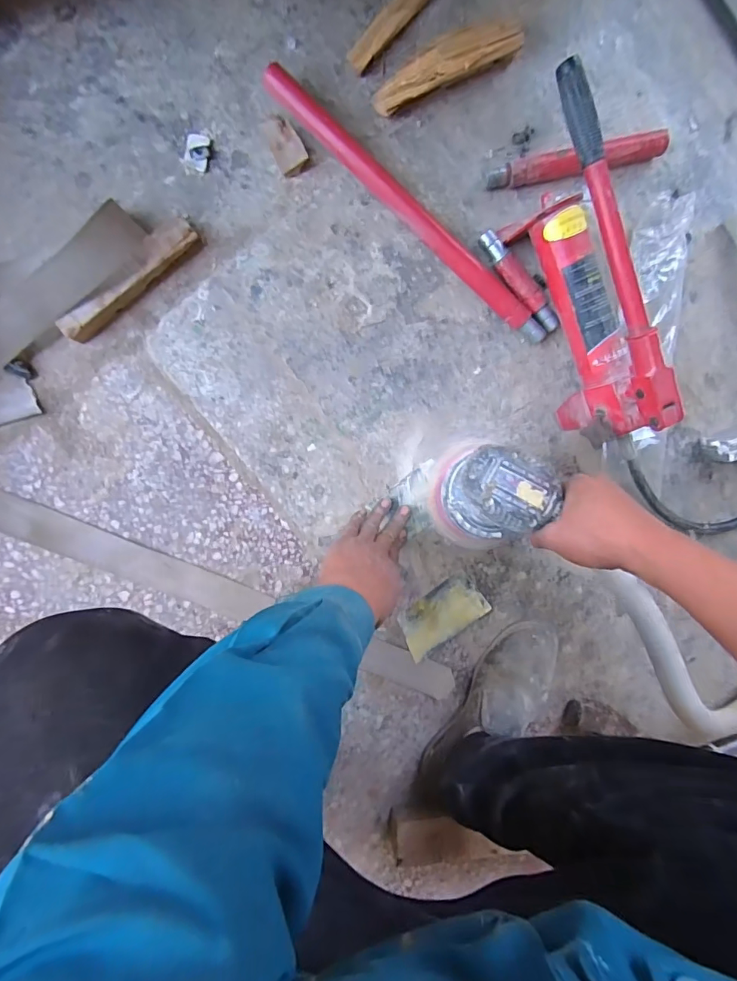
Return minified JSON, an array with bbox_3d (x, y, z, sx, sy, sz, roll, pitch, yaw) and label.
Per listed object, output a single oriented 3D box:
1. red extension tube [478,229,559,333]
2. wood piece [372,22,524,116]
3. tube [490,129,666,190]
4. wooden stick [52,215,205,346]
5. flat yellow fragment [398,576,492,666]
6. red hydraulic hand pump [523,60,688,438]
[{"bbox_3d":[0.194,-0.268,0.586,0.028,0.024,0.148,-39,98,-2],"label":"red extension tube"},{"bbox_3d":[0.095,-0.506,0.540,0.189,0.045,0.039,-24,97,-4],"label":"wood piece"},{"bbox_3d":[0.266,-0.419,0.573,0.237,0.032,0.038,-16,97,-5],"label":"tube"},{"bbox_3d":[-0.283,-0.250,0.537,0.191,0.032,0.028,-42,98,-1],"label":"wooden stick"},{"bbox_3d":[0.102,0.176,0.636,0.126,0.005,0.071,-36,98,-2],"label":"flat yellow fragment"},{"bbox_3d":[0.261,-0.246,0.535,0.089,0.139,0.380,-22,97,-4],"label":"red hydraulic hand pump"}]

